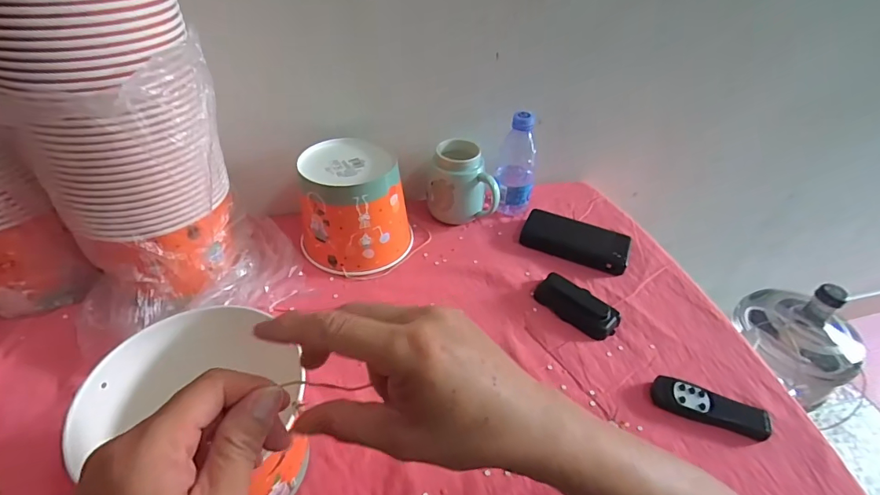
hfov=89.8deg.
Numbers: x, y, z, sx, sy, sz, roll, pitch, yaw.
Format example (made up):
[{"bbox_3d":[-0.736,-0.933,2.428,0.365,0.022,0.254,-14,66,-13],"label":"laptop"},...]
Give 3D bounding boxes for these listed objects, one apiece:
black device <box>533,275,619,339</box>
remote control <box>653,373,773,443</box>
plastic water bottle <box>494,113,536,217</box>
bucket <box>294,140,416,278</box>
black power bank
[{"bbox_3d":[0.176,0.073,0.571,0.048,0.022,0.106,-32,54,-33],"label":"black device"},{"bbox_3d":[0.289,0.172,0.474,0.113,0.016,0.041,17,44,14],"label":"remote control"},{"bbox_3d":[0.123,-0.134,0.695,0.063,0.155,0.070,13,43,9],"label":"plastic water bottle"},{"bbox_3d":[-0.117,-0.059,0.615,0.153,0.132,0.140,-1,43,-6],"label":"bucket"},{"bbox_3d":[0.200,-0.011,0.654,0.153,0.030,0.065,20,45,16],"label":"black power bank"}]

